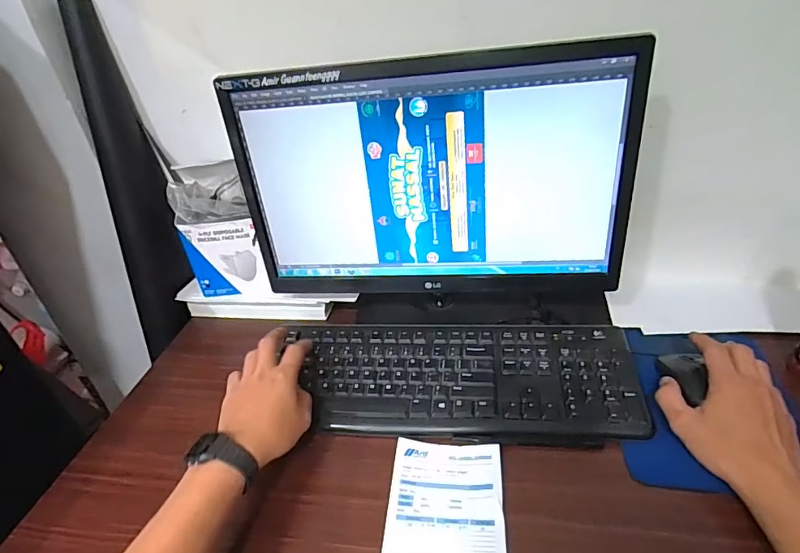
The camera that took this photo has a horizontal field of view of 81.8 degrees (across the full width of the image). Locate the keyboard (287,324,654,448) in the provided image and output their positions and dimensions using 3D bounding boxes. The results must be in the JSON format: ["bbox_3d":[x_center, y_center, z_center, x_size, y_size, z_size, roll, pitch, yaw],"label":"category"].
[{"bbox_3d":[0.066,0.116,0.537,0.384,0.025,0.159,1,34,12],"label":"keyboard"}]

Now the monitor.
[{"bbox_3d":[0.037,-0.092,0.579,0.431,0.333,0.138,-2,35,8],"label":"monitor"}]

